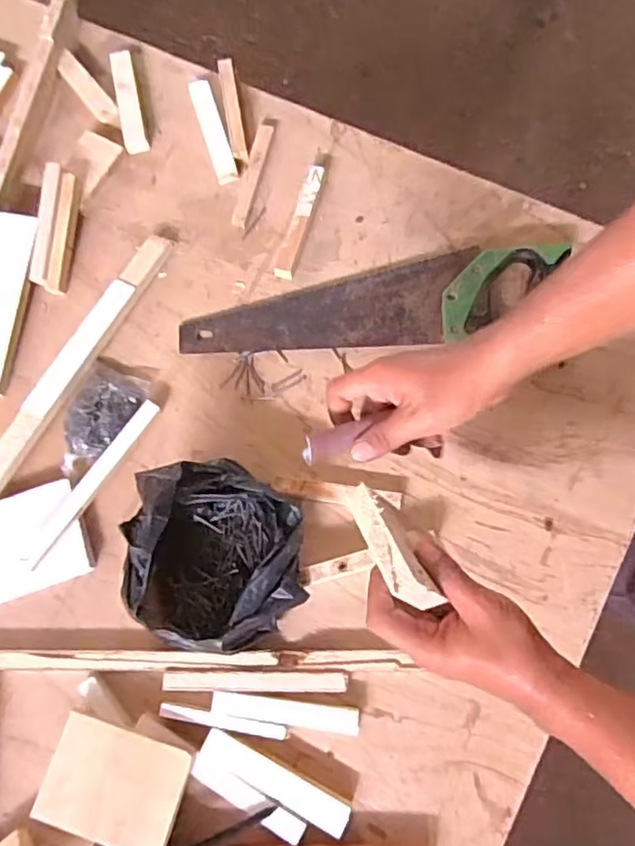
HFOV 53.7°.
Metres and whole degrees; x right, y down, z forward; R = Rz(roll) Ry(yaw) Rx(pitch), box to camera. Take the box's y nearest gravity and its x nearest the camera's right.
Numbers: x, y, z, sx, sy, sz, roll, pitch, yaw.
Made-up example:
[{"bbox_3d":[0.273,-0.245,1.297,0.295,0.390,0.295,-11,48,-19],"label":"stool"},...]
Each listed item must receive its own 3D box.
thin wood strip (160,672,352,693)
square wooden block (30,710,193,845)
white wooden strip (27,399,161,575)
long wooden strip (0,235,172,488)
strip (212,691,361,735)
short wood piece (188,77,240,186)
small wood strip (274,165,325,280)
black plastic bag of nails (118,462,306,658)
[{"bbox_3d":[-0.063,0.257,0.621,0.182,0.005,0.018,0,76,2],"label":"thin wood strip"},{"bbox_3d":[-0.190,0.337,0.585,0.129,0.009,0.093,13,64,9],"label":"square wooden block"},{"bbox_3d":[-0.240,0.060,0.672,0.018,0.013,0.206,32,79,9],"label":"white wooden strip"},{"bbox_3d":[-0.288,-0.050,0.703,0.028,0.015,0.401,29,79,8],"label":"long wooden strip"},{"bbox_3d":[-0.032,0.283,0.614,0.143,0.007,0.024,8,77,4],"label":"strip"},{"bbox_3d":[-0.132,-0.369,0.783,0.028,0.020,0.141,-18,77,-3],"label":"short wood piece"},{"bbox_3d":[-0.022,-0.240,0.746,0.021,0.026,0.140,16,77,6],"label":"small wood strip"},{"bbox_3d":[-0.098,0.127,0.617,0.163,0.080,0.185,3,75,4],"label":"black plastic bag of nails"}]

